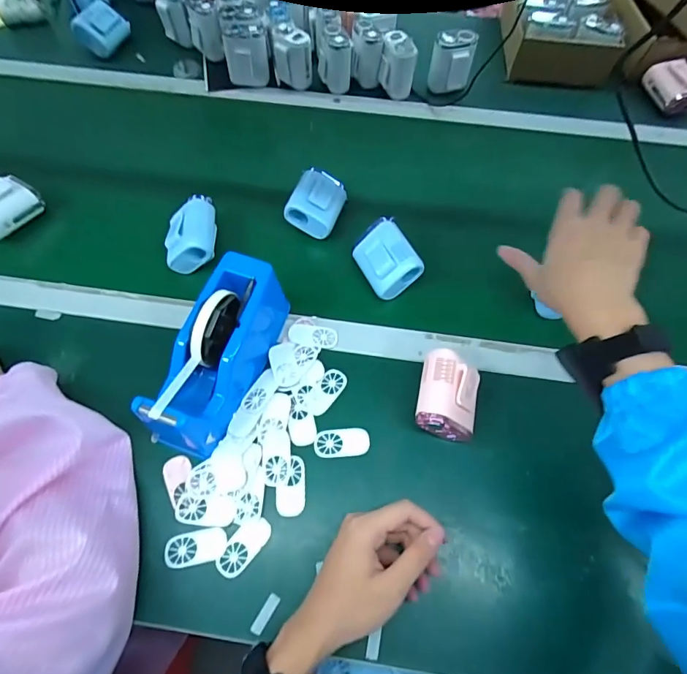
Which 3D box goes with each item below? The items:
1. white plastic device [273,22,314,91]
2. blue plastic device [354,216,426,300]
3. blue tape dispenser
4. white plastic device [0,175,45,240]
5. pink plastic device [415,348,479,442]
[{"bbox_3d":[-0.084,-0.470,0.728,0.060,0.087,0.049,-5,63,-1],"label":"white plastic device"},{"bbox_3d":[0.054,-0.099,0.541,0.069,0.039,0.082,-42,65,19],"label":"blue plastic device"},{"bbox_3d":[-0.131,0.016,0.455,0.071,0.105,0.192,21,65,11],"label":"blue tape dispenser"},{"bbox_3d":[-0.454,-0.172,0.573,0.051,0.048,0.086,26,67,13],"label":"white plastic device"},{"bbox_3d":[0.110,0.064,0.458,0.060,0.055,0.080,10,64,6],"label":"pink plastic device"}]

